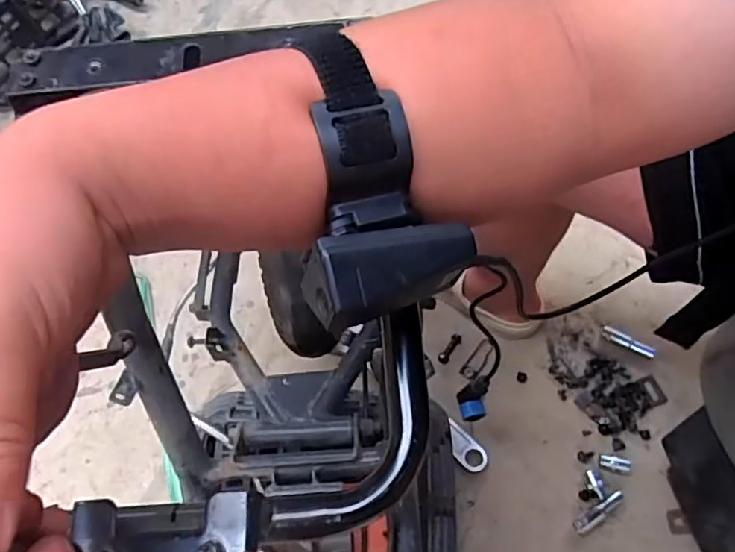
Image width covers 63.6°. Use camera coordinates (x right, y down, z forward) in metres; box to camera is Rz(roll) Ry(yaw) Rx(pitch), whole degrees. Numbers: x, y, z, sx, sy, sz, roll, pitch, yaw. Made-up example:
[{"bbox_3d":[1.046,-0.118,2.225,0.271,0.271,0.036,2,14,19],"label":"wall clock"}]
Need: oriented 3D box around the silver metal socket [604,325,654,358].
[{"bbox_3d":[0.398,0.100,0.904,0.077,0.012,0.019,28,67,16],"label":"silver metal socket"}]

